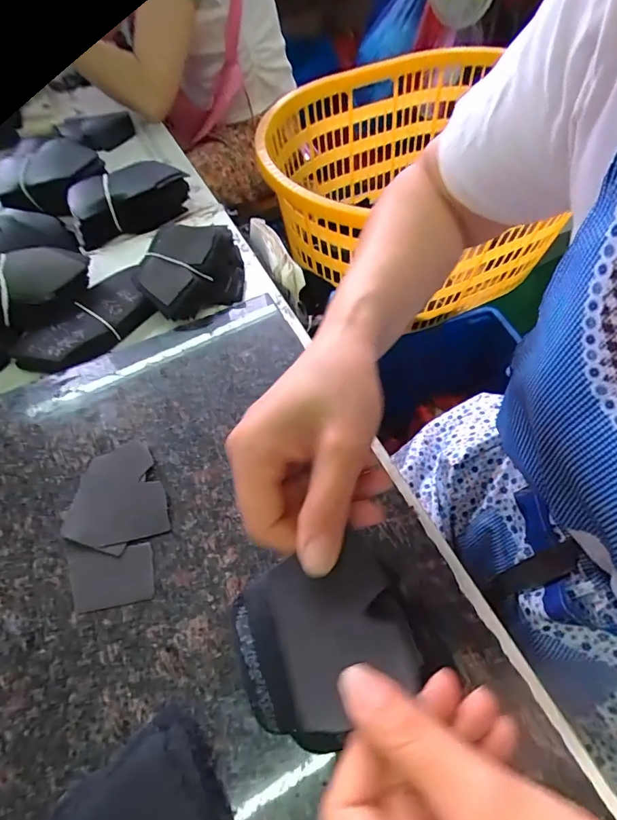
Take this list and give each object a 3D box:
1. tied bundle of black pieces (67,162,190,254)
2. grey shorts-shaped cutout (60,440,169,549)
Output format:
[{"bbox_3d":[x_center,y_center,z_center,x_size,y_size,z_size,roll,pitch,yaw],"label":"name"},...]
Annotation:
[{"bbox_3d":[-0.235,-0.276,0.566,0.151,0.058,0.059,-30,61,-13],"label":"tied bundle of black pieces"},{"bbox_3d":[-0.145,0.061,0.322,0.068,0.009,0.080,-16,57,-6],"label":"grey shorts-shaped cutout"}]

